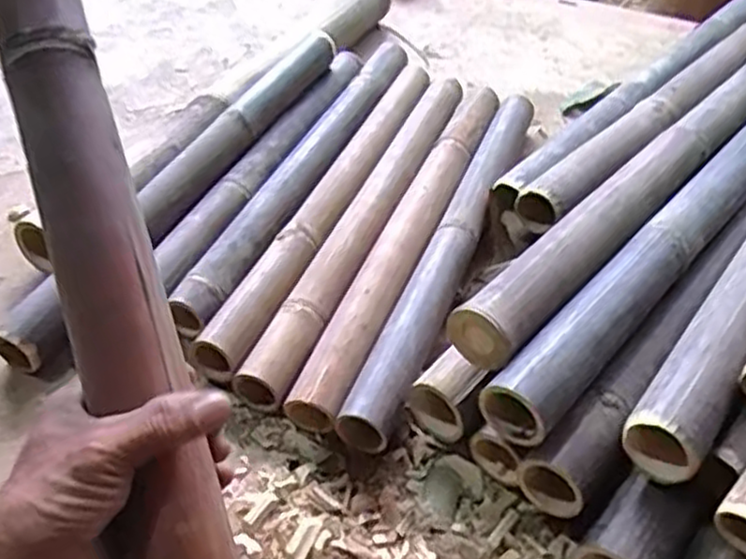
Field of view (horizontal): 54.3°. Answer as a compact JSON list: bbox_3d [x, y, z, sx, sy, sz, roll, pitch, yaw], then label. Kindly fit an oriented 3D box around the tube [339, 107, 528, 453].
[{"bbox_3d":[0.109,-0.057,0.912,0.060,0.070,0.662,18,47,13],"label":"tube"}]

